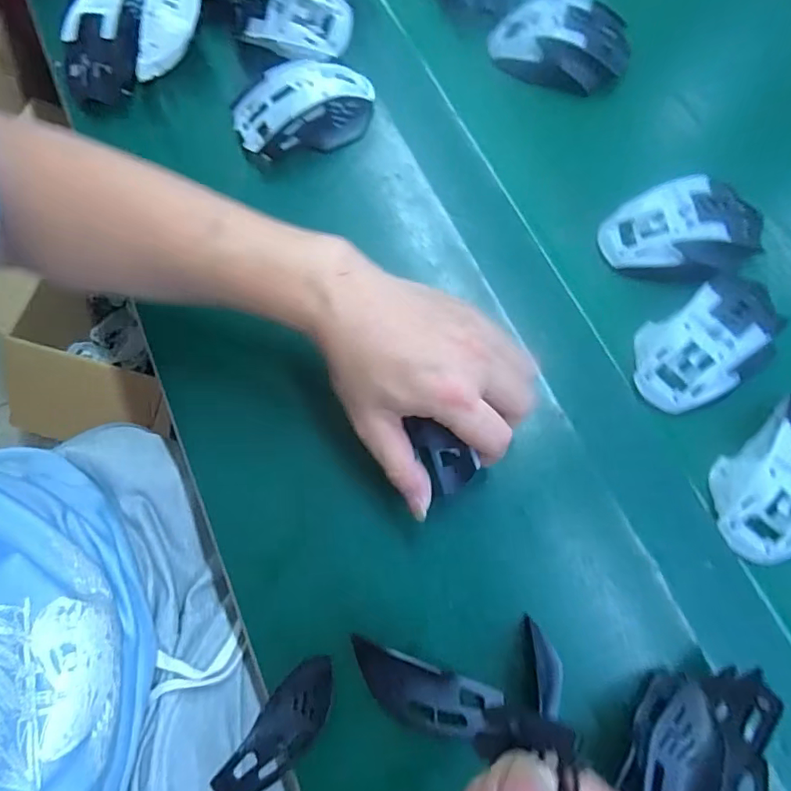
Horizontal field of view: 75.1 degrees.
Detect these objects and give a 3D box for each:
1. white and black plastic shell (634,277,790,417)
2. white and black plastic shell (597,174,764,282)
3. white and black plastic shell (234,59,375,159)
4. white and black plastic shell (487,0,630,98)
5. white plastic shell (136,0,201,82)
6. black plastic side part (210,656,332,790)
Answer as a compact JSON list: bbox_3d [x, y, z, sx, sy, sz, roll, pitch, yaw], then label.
[{"bbox_3d":[0.217,-0.037,0.352,0.106,0.032,0.066,-27,74,-7],"label":"white and black plastic shell"},{"bbox_3d":[0.214,-0.121,0.379,0.110,0.033,0.069,-10,72,-2],"label":"white and black plastic shell"},{"bbox_3d":[-0.075,-0.237,0.417,0.116,0.033,0.070,-12,72,-2],"label":"white and black plastic shell"},{"bbox_3d":[0.141,-0.304,0.443,0.113,0.040,0.063,13,73,6],"label":"white and black plastic shell"},{"bbox_3d":[-0.184,-0.314,0.418,0.035,0.042,0.105,20,98,7],"label":"white plastic shell"},{"bbox_3d":[-0.067,0.198,0.300,0.033,0.011,0.094,33,76,11],"label":"black plastic side part"}]

